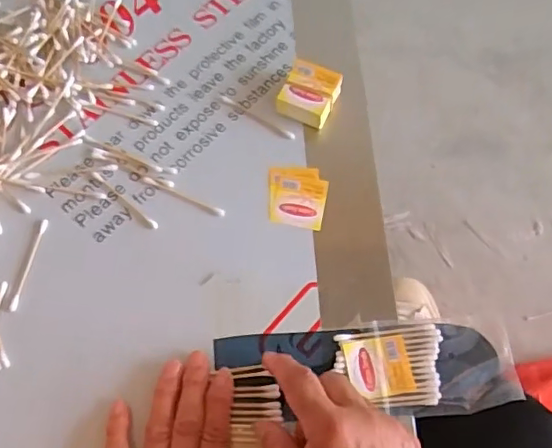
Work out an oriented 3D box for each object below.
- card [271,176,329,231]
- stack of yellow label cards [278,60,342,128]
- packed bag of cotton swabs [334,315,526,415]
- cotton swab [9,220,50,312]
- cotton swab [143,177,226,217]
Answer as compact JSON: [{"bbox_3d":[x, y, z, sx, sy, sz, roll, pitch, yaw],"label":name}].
[{"bbox_3d":[0.019,-0.018,0.445,0.040,0.004,0.042,10,66,3],"label":"card"},{"bbox_3d":[0.028,-0.109,0.470,0.041,0.025,0.050,24,68,9],"label":"stack of yellow label cards"},{"bbox_3d":[0.104,0.097,0.388,0.119,0.016,0.065,-2,66,-3],"label":"packed bag of cotton swabs"},{"bbox_3d":[-0.183,0.030,0.417,0.006,0.004,0.072,10,66,3],"label":"cotton swab"},{"bbox_3d":[-0.073,-0.022,0.442,0.071,0.004,0.007,23,68,8],"label":"cotton swab"}]

